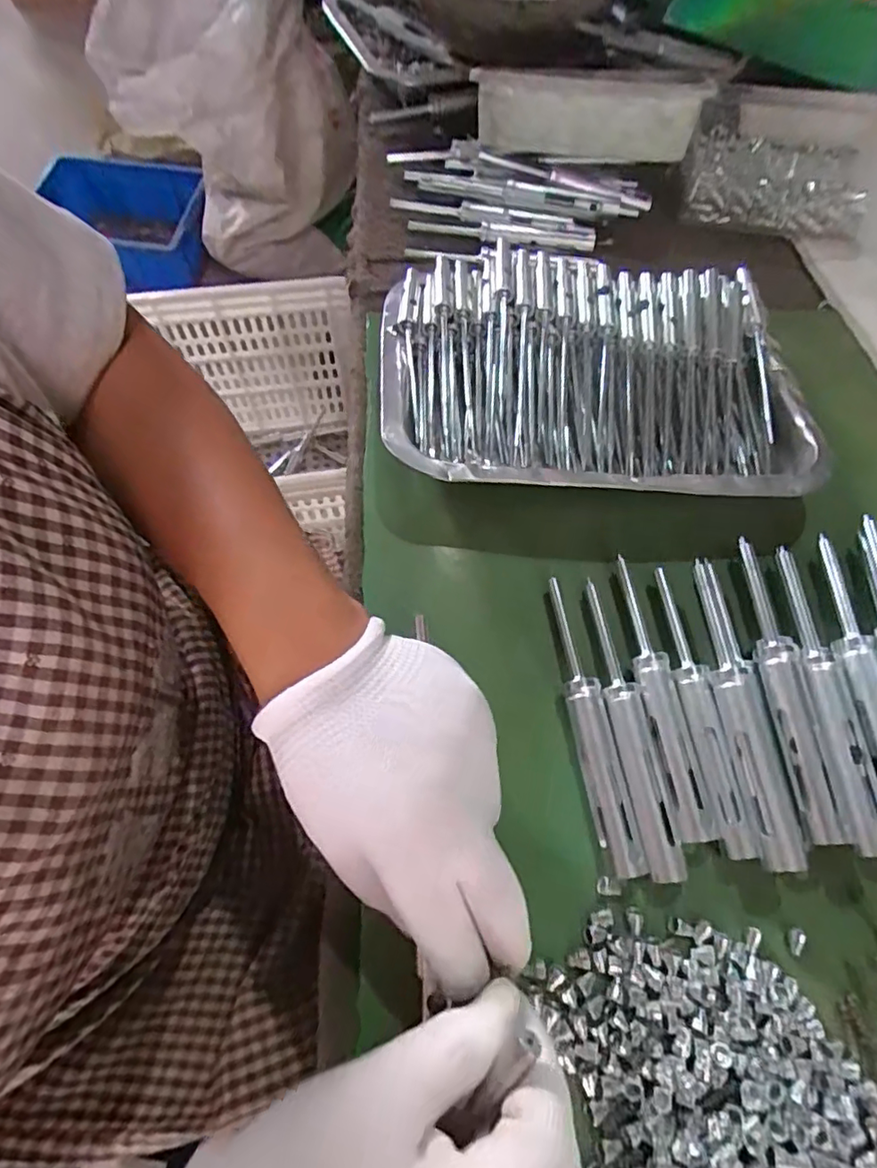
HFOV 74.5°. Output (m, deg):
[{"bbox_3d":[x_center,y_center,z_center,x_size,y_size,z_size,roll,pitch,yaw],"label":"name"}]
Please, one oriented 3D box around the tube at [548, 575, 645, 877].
[{"bbox_3d":[0.073,0.066,0.285,0.016,0.019,0.140,-7,66,-4],"label":"tube"}]

